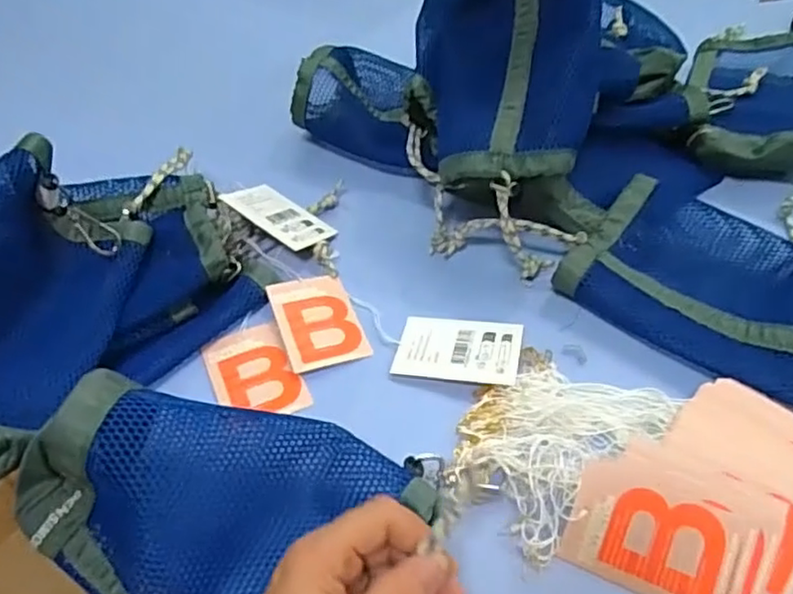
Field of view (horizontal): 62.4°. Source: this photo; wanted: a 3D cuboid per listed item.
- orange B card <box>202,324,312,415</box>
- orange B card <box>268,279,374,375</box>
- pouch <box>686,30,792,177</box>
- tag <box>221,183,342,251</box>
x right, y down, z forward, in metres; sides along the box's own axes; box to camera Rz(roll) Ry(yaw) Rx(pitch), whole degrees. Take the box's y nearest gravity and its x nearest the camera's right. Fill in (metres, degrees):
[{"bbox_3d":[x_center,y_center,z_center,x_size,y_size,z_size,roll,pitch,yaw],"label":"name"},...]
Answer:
[{"bbox_3d":[-0.094,0.050,0.431,0.052,0.004,0.079,-19,48,-20],"label":"orange B card"},{"bbox_3d":[-0.055,0.016,0.458,0.053,0.004,0.079,-12,51,-18],"label":"orange B card"},{"bbox_3d":[0.343,-0.187,0.603,0.129,0.037,0.230,13,49,14],"label":"pouch"},{"bbox_3d":[-0.092,-0.065,0.515,0.081,0.004,0.049,33,38,13],"label":"tag"}]

